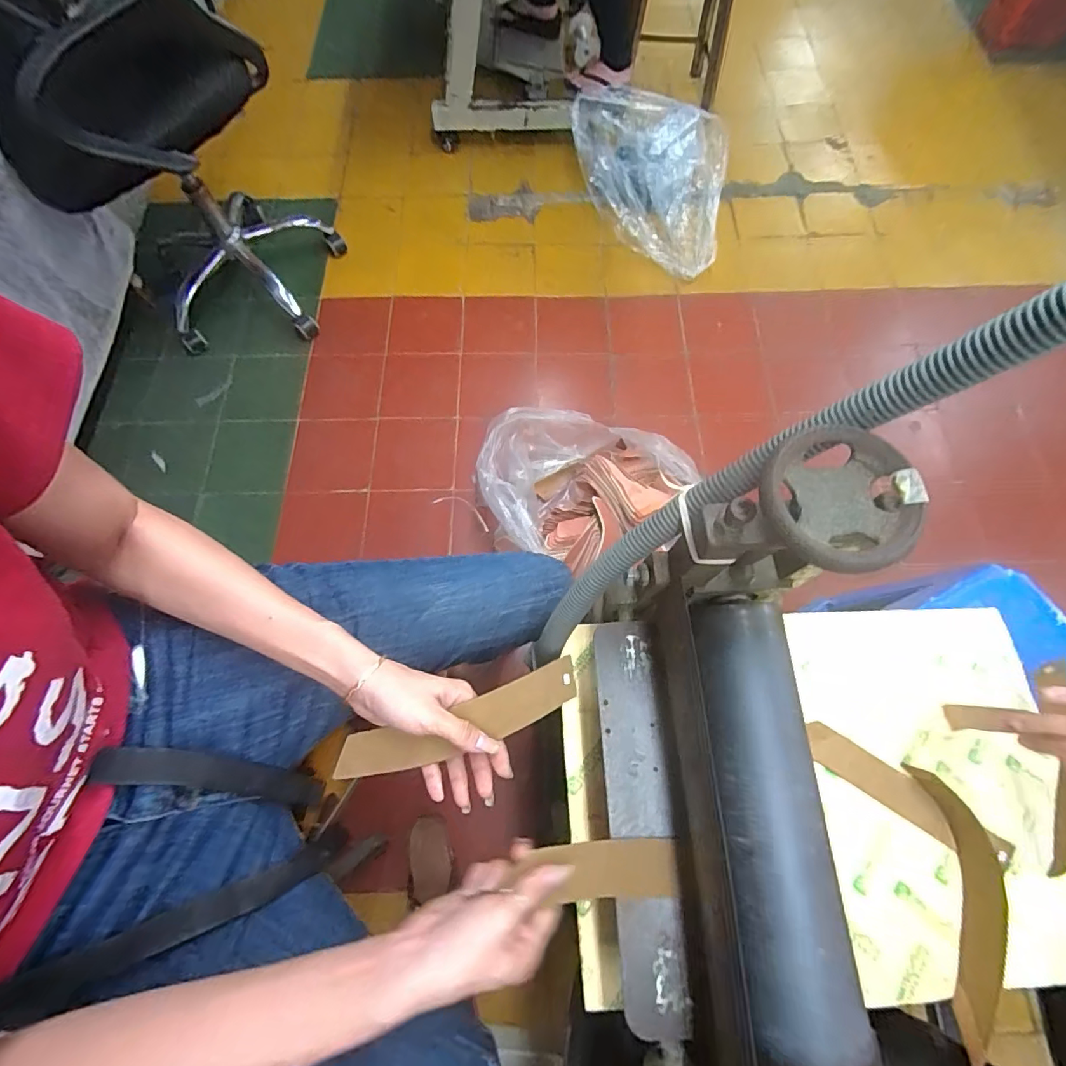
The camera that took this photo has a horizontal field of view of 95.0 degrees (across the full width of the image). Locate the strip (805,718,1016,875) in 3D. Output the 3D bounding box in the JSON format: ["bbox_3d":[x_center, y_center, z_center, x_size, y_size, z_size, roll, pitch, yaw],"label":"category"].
[{"bbox_3d":[0.374,0.266,0.492,0.215,0.010,0.038,32,73,9],"label":"strip"}]

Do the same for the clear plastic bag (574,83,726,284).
[{"bbox_3d":[0.325,-1.008,1.354,0.544,0.261,0.277,36,74,14],"label":"clear plastic bag"}]

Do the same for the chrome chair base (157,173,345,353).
[{"bbox_3d":[-0.752,-0.767,1.257,0.451,0.283,0.487,-8,70,-2],"label":"chrome chair base"}]

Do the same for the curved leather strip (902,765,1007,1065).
[{"bbox_3d":[0.400,0.340,0.446,0.065,0.032,0.216,5,70,3],"label":"curved leather strip"}]

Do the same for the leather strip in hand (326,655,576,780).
[{"bbox_3d":[-0.065,0.161,0.413,0.218,0.041,0.043,-18,70,-6],"label":"leather strip in hand"}]

